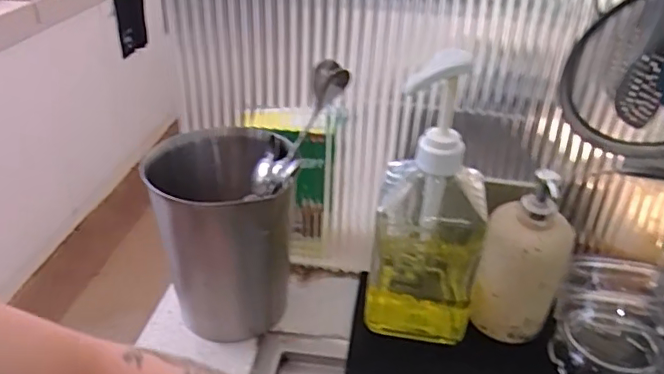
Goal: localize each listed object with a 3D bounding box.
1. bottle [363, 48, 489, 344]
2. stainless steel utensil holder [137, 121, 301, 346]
[{"bbox_3d":[0.094,0.026,0.531,0.100,0.283,0.082,10,32,13],"label":"bottle"},{"bbox_3d":[-0.104,0.050,0.575,0.130,0.177,0.139,1,31,-1],"label":"stainless steel utensil holder"}]

